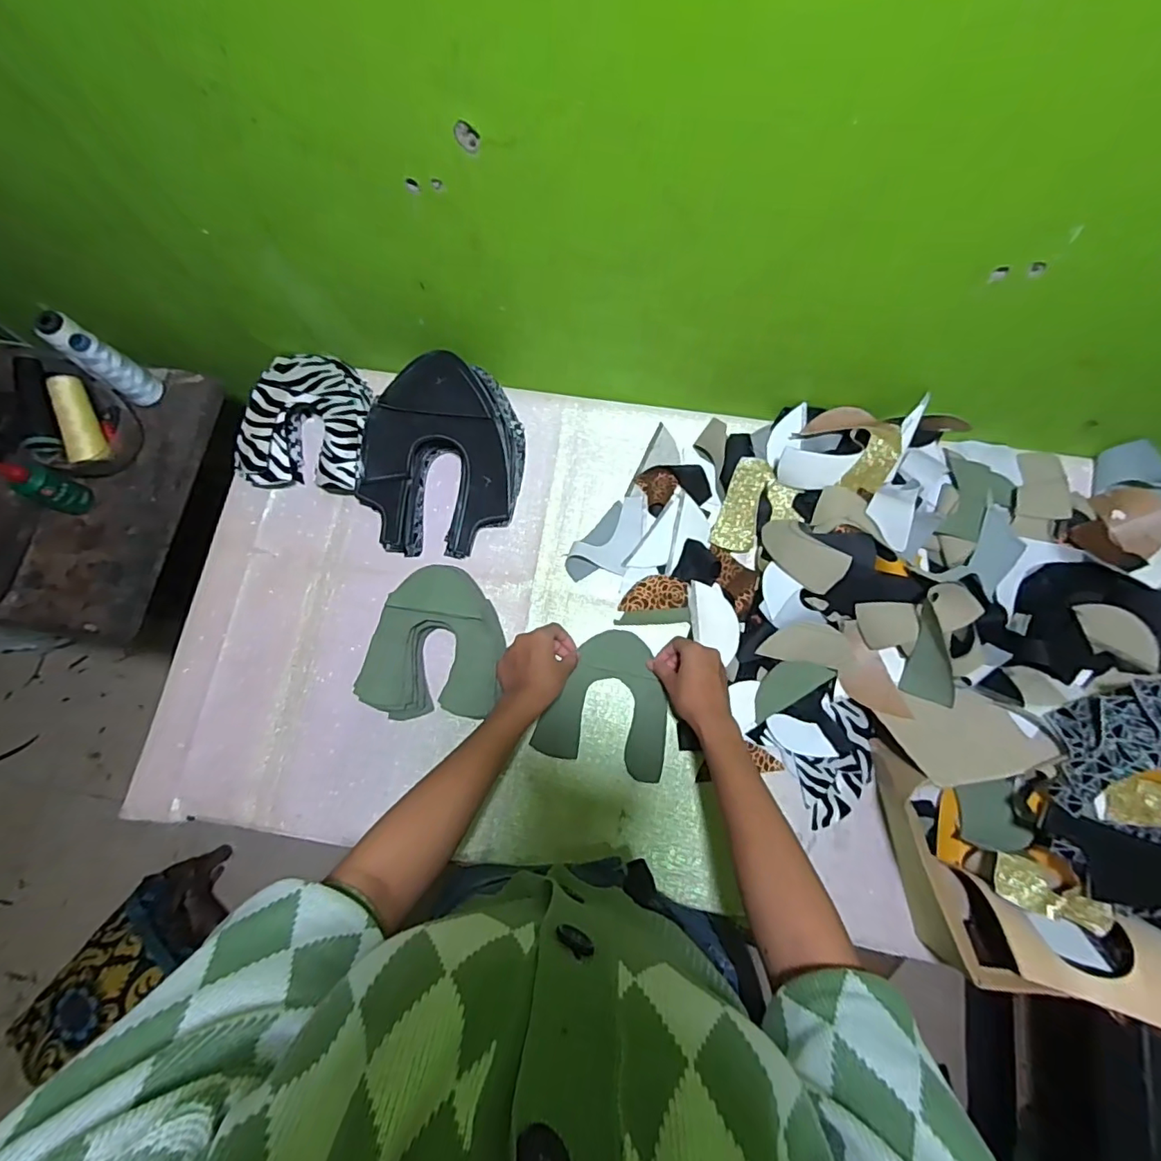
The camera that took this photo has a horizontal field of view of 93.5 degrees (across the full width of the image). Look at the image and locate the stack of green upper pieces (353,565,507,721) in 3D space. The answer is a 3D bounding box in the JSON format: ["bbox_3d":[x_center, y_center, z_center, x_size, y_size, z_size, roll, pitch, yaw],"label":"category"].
[{"bbox_3d":[-0.168,0.078,0.646,0.152,0.058,0.177,13,76,5],"label":"stack of green upper pieces"}]

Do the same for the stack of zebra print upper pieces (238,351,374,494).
[{"bbox_3d":[-0.353,-0.209,0.709,0.163,0.076,0.186,3,76,2],"label":"stack of zebra print upper pieces"}]

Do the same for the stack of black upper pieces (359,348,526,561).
[{"bbox_3d":[-0.176,-0.159,0.680,0.196,0.101,0.241,7,76,3],"label":"stack of black upper pieces"}]

